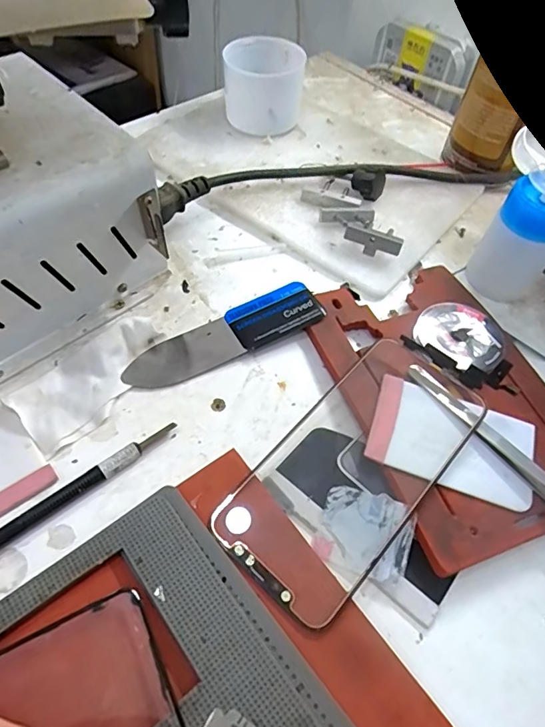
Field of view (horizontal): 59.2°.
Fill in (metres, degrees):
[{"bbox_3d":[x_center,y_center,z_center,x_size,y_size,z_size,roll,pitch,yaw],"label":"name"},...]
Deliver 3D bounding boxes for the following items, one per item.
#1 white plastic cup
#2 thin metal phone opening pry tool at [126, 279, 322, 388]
[{"bbox_3d":[-0.008,-0.228,0.395,0.063,0.052,0.068,2,55,-3],"label":"white plastic cup"},{"bbox_3d":[-0.028,-0.017,0.277,0.117,0.009,0.031,-22,59,-19],"label":"thin metal phone opening pry tool"}]

